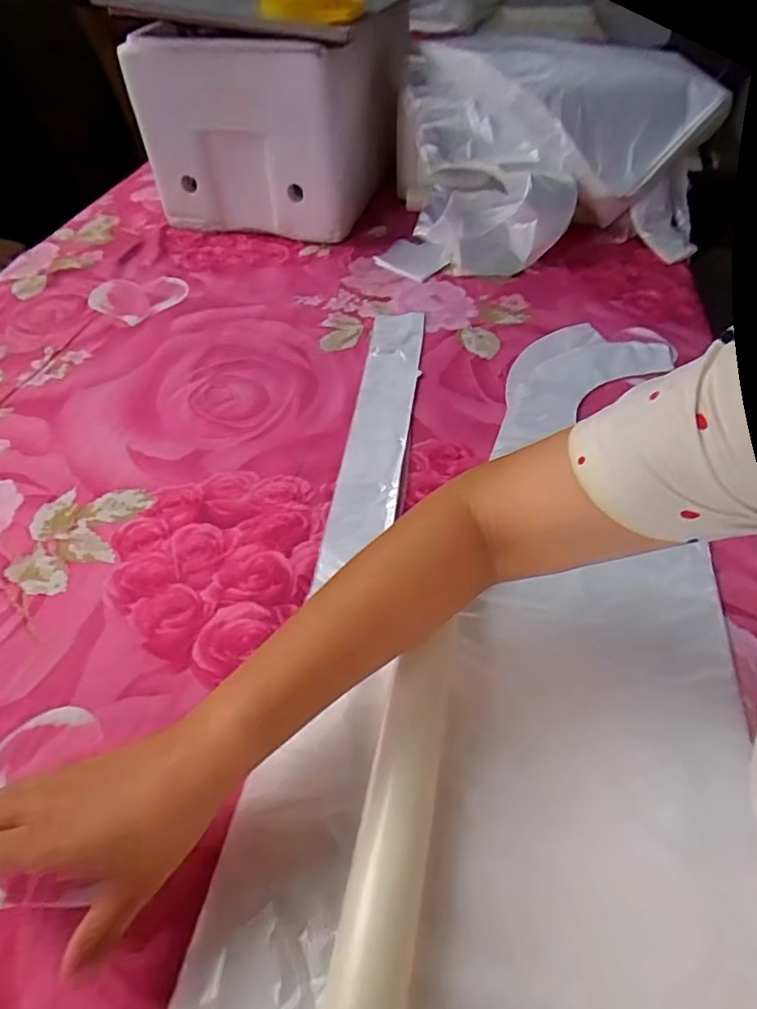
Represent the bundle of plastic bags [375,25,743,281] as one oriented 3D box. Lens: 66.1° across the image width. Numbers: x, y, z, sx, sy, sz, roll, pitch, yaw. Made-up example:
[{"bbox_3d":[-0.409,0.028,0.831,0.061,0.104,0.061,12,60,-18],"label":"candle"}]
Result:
[{"bbox_3d":[0.214,-0.494,0.829,0.375,0.213,0.286,-3,47,-4],"label":"bundle of plastic bags"}]

